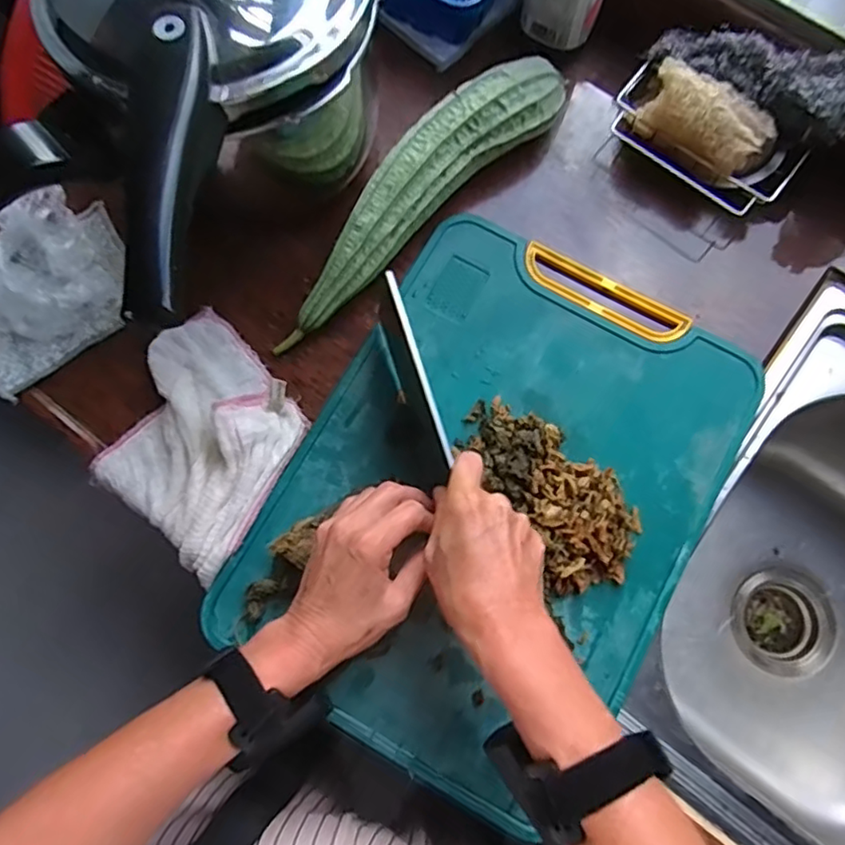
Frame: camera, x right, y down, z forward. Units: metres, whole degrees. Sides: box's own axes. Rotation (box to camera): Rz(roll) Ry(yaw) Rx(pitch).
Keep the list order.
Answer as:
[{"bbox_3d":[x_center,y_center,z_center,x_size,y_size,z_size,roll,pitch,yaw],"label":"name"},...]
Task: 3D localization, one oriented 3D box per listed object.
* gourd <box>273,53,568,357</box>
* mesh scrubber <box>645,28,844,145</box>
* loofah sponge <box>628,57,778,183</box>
[{"bbox_3d":[-0.011,-0.187,0.495,0.300,0.055,0.063,-44,80,-7],"label":"gourd"},{"bbox_3d":[0.269,-0.278,0.473,0.164,0.040,0.062,39,82,9],"label":"mesh scrubber"},{"bbox_3d":[0.225,-0.240,0.493,0.100,0.044,0.046,39,82,9],"label":"loofah sponge"}]

